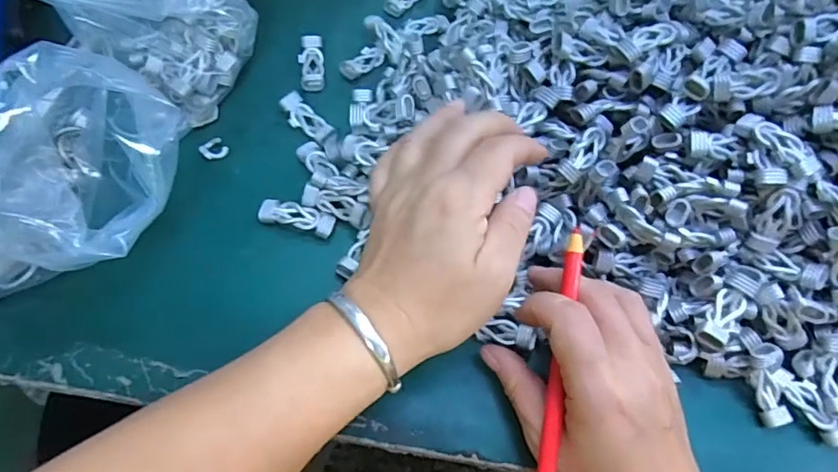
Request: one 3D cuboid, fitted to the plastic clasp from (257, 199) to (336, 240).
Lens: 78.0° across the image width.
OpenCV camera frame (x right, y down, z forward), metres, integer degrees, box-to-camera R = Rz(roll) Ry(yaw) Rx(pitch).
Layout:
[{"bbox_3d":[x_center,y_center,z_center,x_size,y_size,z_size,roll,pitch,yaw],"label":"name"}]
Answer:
[{"bbox_3d":[-0.075,-0.012,0.317,0.045,0.005,0.016,15,65,3],"label":"plastic clasp"}]

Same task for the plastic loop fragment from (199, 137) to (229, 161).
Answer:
[{"bbox_3d":[-0.133,-0.057,0.338,0.015,0.004,0.017,38,68,13],"label":"plastic loop fragment"}]

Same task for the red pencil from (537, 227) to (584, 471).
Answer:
[{"bbox_3d":[0.066,0.079,0.247,0.009,0.004,0.169,11,77,1],"label":"red pencil"}]

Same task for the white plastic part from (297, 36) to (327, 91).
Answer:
[{"bbox_3d":[-0.077,-0.124,0.370,0.018,0.008,0.045,-6,66,-6],"label":"white plastic part"}]

